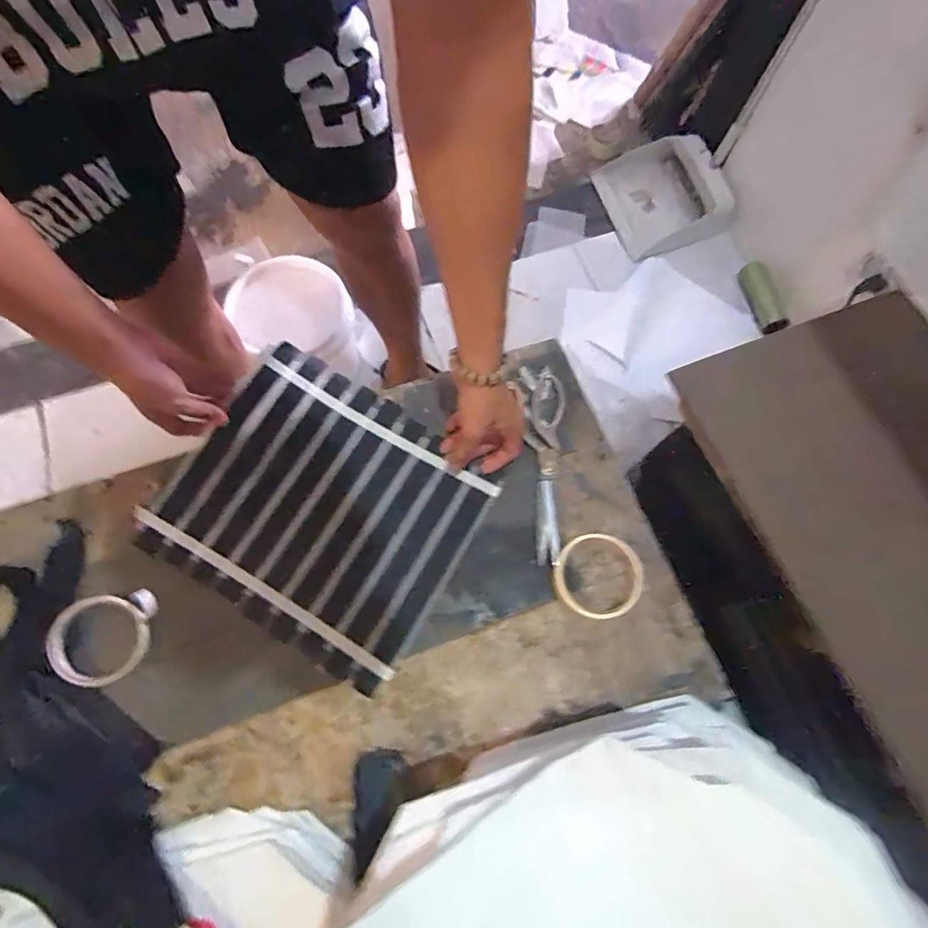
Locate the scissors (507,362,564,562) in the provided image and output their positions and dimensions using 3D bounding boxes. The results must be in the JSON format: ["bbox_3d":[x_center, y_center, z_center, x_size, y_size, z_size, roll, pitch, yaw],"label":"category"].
[{"bbox_3d":[0.100,-0.008,0.591,0.058,0.012,0.240,-6,72,-2],"label":"scissors"}]

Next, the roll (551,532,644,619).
[{"bbox_3d":[0.143,0.121,0.542,0.090,0.025,0.088,0,71,0],"label":"roll"}]

